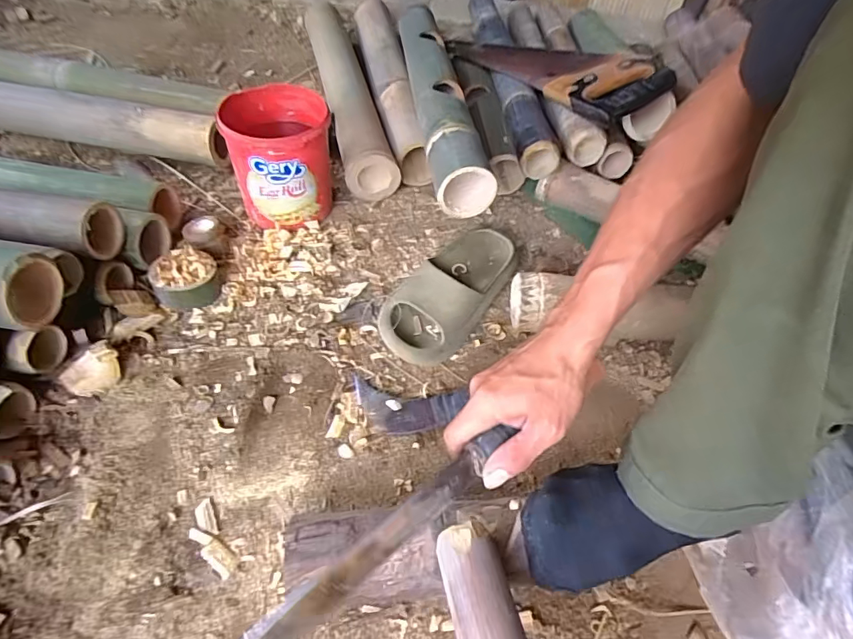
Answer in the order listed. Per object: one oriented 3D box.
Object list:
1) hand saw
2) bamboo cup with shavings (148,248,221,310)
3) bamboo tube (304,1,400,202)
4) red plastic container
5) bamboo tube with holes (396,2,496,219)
[{"bbox_3d":[0.193,-0.427,0.804,0.110,0.026,0.451,-35,46,-3],"label":"hand saw"},{"bbox_3d":[-0.305,-0.053,0.611,0.078,0.048,0.069,-20,55,-20],"label":"bamboo cup with shavings"},{"bbox_3d":[-0.157,-0.439,0.915,0.078,0.094,0.605,-9,52,-13],"label":"bamboo tube"},{"bbox_3d":[-0.207,-0.226,0.693,0.136,0.152,0.140,-8,51,-11],"label":"red plastic container"},{"bbox_3d":[0.013,-0.356,0.760,0.073,0.074,0.516,-4,51,-9],"label":"bamboo tube with holes"}]

